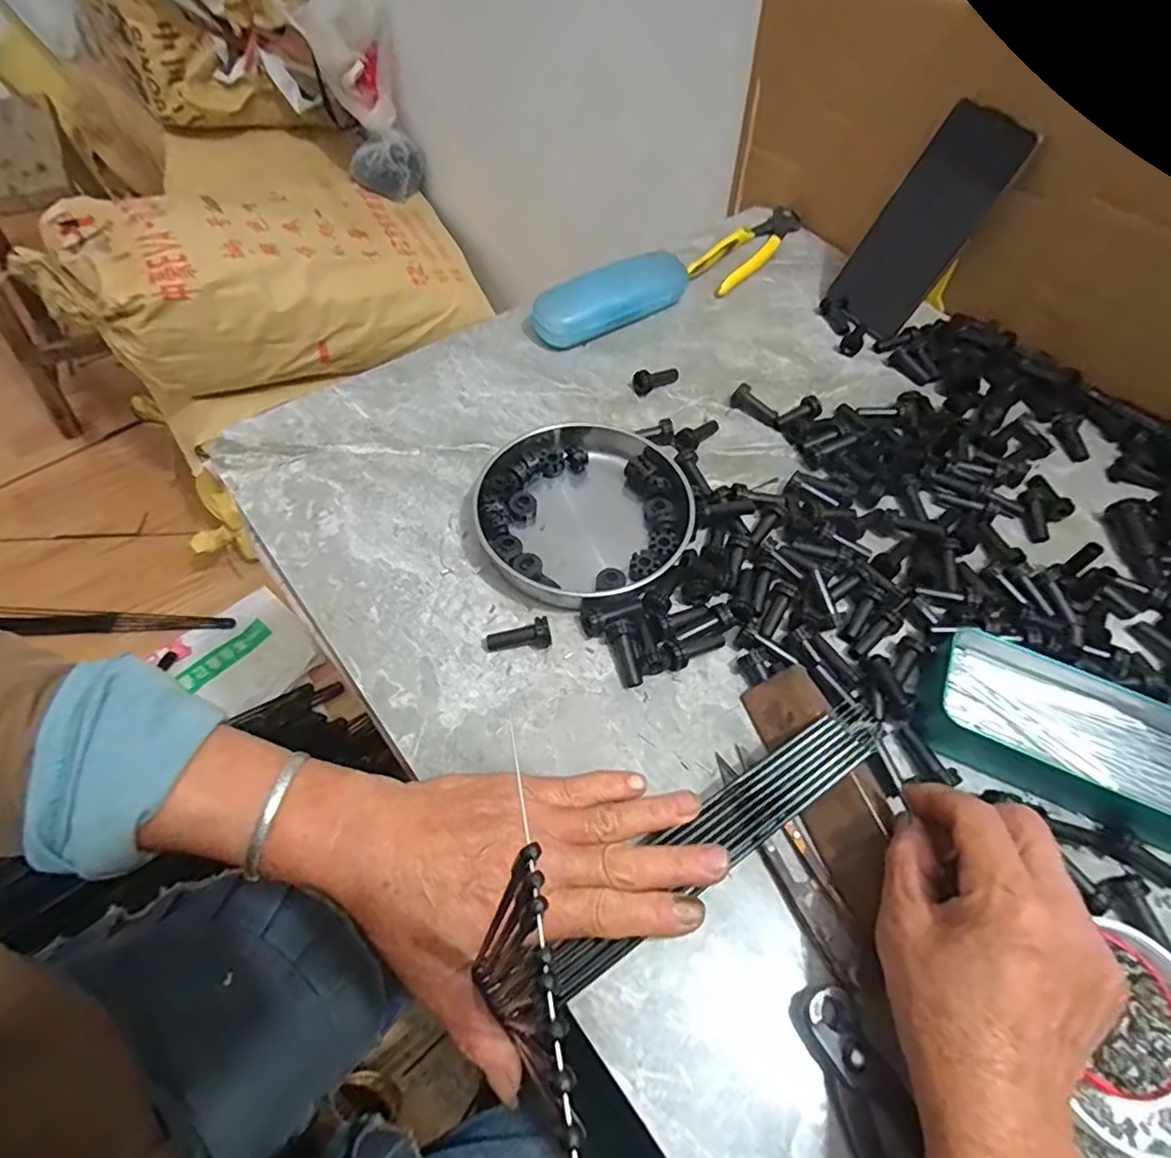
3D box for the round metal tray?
[{"bbox_3d":[-0.004,-0.052,0.421,0.137,0.026,0.152,-17,60,-14],"label":"round metal tray"}]

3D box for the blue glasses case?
[{"bbox_3d":[0.023,-0.239,0.533,0.147,0.045,0.032,-29,64,-20],"label":"blue glasses case"}]

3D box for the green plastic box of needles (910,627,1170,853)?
[{"bbox_3d":[0.267,0.084,0.351,0.160,0.034,0.074,23,59,11],"label":"green plastic box of needles"}]

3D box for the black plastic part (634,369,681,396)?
[{"bbox_3d":[0.057,-0.160,0.505,0.042,0.016,0.014,-25,62,-18],"label":"black plastic part"}]

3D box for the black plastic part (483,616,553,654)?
[{"bbox_3d":[-0.041,0.036,0.377,0.039,0.015,0.014,-12,59,-11],"label":"black plastic part"}]

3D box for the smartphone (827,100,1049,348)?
[{"bbox_3d":[0.280,-0.292,0.525,0.073,0.163,0.010,44,38,18],"label":"smartphone"}]

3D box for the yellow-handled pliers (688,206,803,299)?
[{"bbox_3d":[0.158,-0.322,0.611,0.044,0.016,0.157,35,62,18],"label":"yellow-handled pliers"}]

